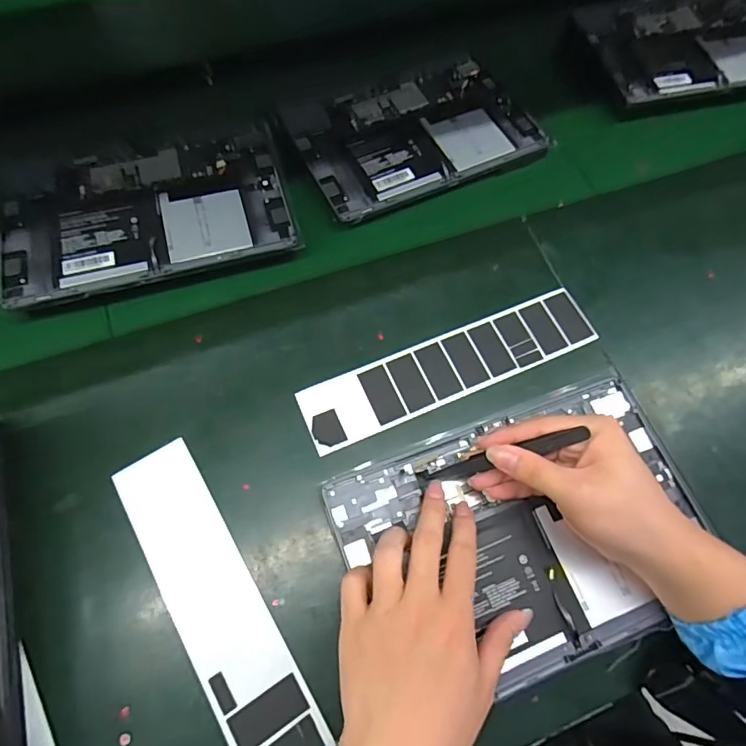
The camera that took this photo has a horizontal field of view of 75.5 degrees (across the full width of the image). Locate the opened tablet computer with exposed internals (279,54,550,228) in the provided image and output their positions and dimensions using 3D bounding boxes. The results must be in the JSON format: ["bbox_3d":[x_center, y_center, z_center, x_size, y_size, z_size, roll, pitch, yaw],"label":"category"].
[{"bbox_3d":[0.044,-0.258,0.515,0.244,0.007,0.164,-24,71,-13],"label":"opened tablet computer with exposed internals"}]

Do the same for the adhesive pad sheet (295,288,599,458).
[{"bbox_3d":[0.068,-0.007,0.419,0.263,0.004,0.057,-22,71,-11],"label":"adhesive pad sheet"}]

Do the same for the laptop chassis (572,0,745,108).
[{"bbox_3d":[0.368,-0.390,0.574,0.227,0.033,0.168,-14,69,-9],"label":"laptop chassis"}]

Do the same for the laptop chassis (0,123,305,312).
[{"bbox_3d":[-0.207,-0.150,0.451,0.256,0.012,0.161,-13,69,-8],"label":"laptop chassis"}]

